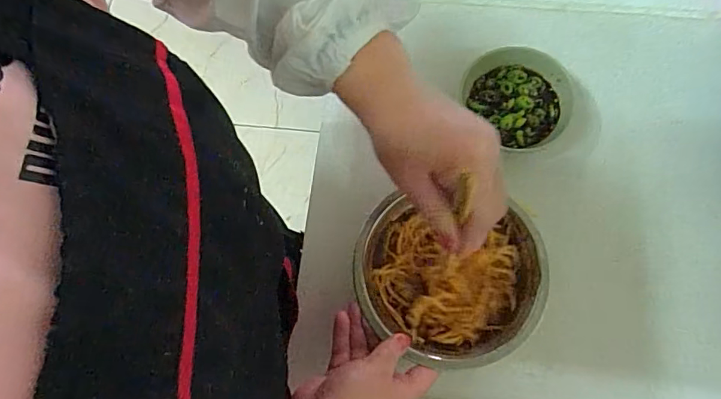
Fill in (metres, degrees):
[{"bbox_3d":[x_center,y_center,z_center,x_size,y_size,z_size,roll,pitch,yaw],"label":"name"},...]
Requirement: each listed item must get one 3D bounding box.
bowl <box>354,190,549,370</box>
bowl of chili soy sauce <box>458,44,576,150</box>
[{"bbox_3d":[0.081,0.075,0.452,0.171,0.057,0.150,9,74,4],"label":"bowl"},{"bbox_3d":[0.172,-0.109,0.510,0.104,0.044,0.111,0,74,1],"label":"bowl of chili soy sauce"}]

